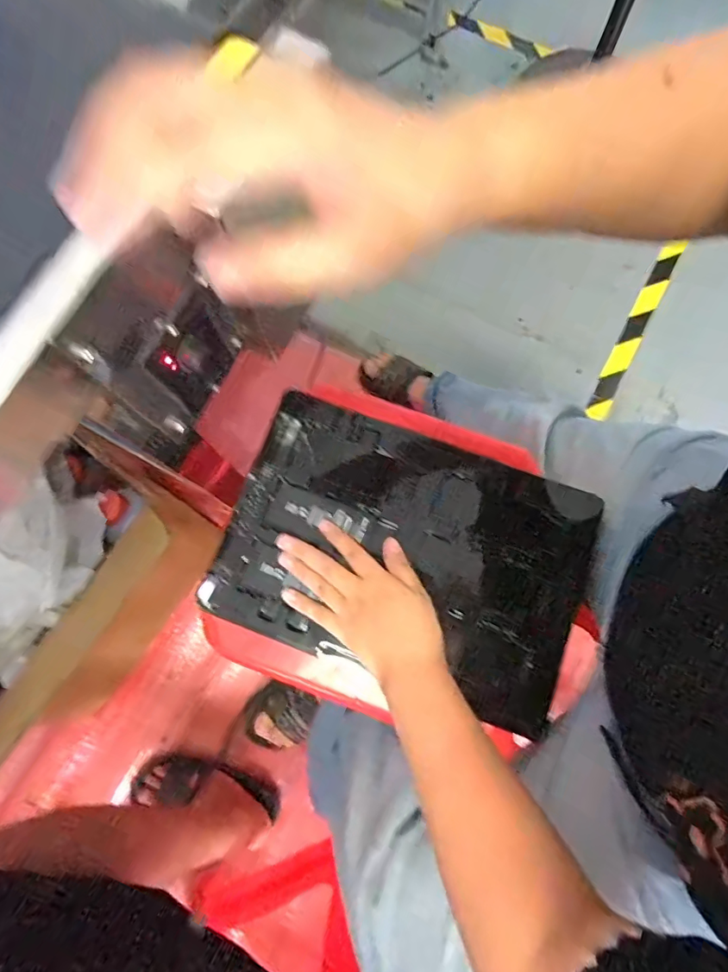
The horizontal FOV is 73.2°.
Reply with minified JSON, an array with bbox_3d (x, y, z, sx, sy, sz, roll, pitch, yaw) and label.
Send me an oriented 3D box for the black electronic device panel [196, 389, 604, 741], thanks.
[{"bbox_3d":[0.039,0.061,0.465,0.326,0.019,0.225,20,78,5],"label":"black electronic device panel"}]

